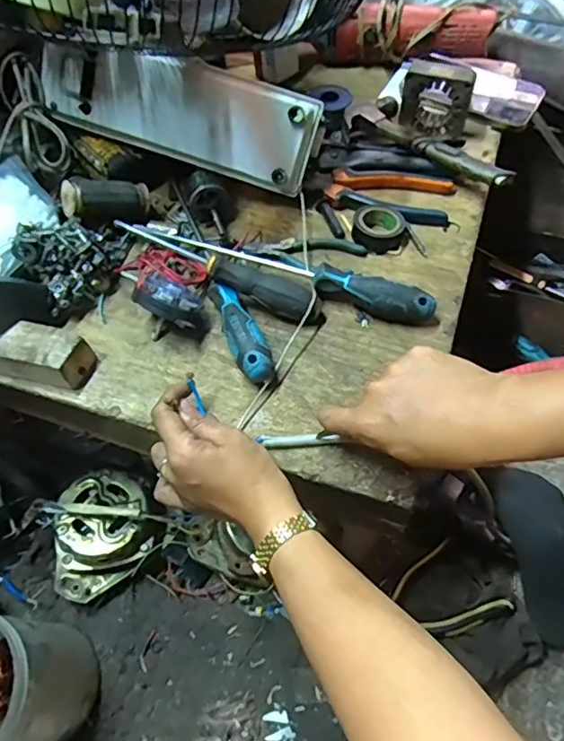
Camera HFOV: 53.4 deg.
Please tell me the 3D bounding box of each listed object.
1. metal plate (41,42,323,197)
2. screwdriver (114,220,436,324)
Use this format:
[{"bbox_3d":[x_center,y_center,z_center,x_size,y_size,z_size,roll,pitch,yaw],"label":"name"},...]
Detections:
[{"bbox_3d":[-0.104,-0.266,0.569,0.277,0.095,0.015,19,28,1],"label":"metal plate"},{"bbox_3d":[-0.009,-0.103,0.544,0.313,0.033,0.037,17,59,13],"label":"screwdriver"}]

